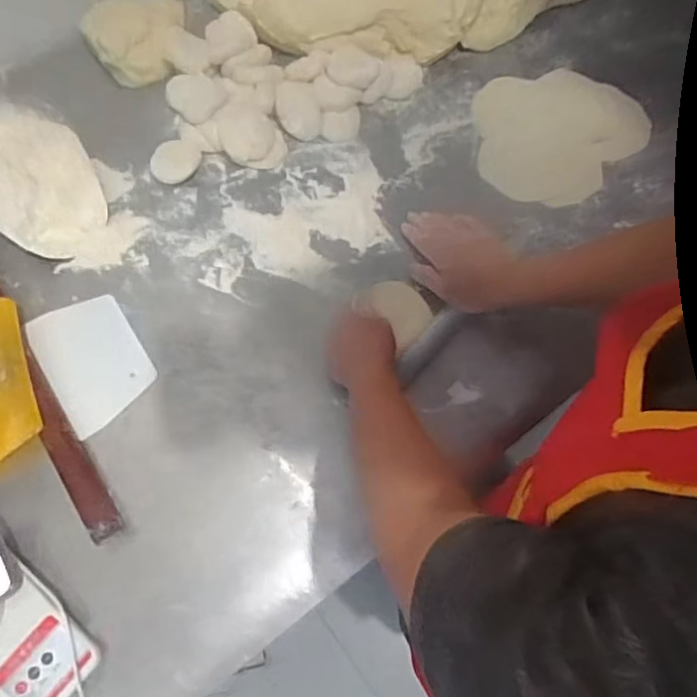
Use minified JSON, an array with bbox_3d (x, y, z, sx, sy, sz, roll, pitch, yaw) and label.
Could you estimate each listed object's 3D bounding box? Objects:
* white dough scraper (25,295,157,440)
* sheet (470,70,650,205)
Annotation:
[{"bbox_3d":[-0.282,0.009,0.644,0.101,0.005,0.149,-33,74,-11],"label":"white dough scraper"},{"bbox_3d":[0.275,-0.283,0.766,0.211,0.013,0.202,-10,69,1],"label":"sheet"}]

